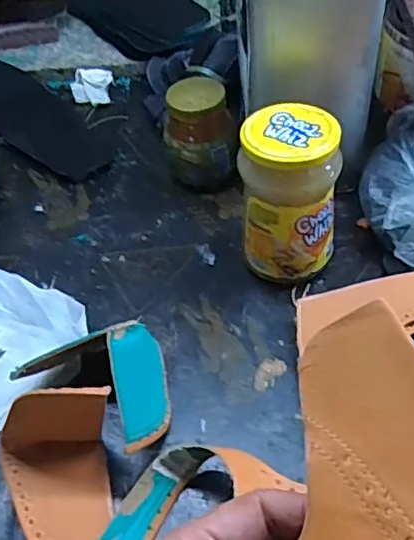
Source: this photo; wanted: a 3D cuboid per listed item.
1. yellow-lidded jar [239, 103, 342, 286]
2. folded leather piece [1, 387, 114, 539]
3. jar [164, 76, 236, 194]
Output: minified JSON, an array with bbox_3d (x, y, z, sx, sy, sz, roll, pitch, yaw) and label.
[{"bbox_3d":[0.066,-0.052,0.490,0.073,0.135,0.069,-2,47,3],"label":"yellow-lidded jar"},{"bbox_3d":[-0.092,0.125,0.391,0.078,0.065,0.084,-22,49,-16],"label":"folded leather piece"},{"bbox_3d":[-0.007,-0.124,0.588,0.064,0.098,0.057,-7,47,-1],"label":"jar"}]

